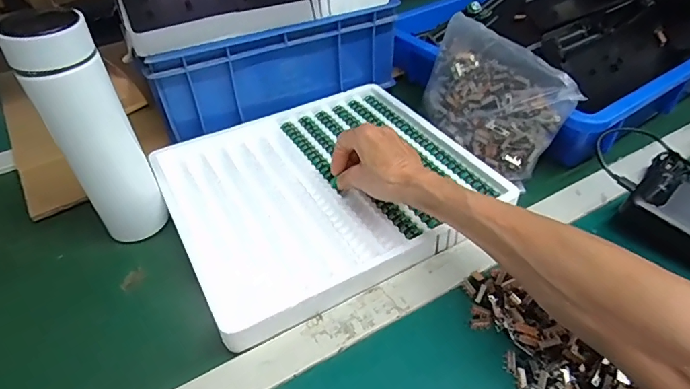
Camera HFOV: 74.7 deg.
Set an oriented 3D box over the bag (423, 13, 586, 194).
[{"bbox_3d":[0.162,-0.115,0.518,0.045,0.120,0.181,7,31,-50],"label":"bag"}]

